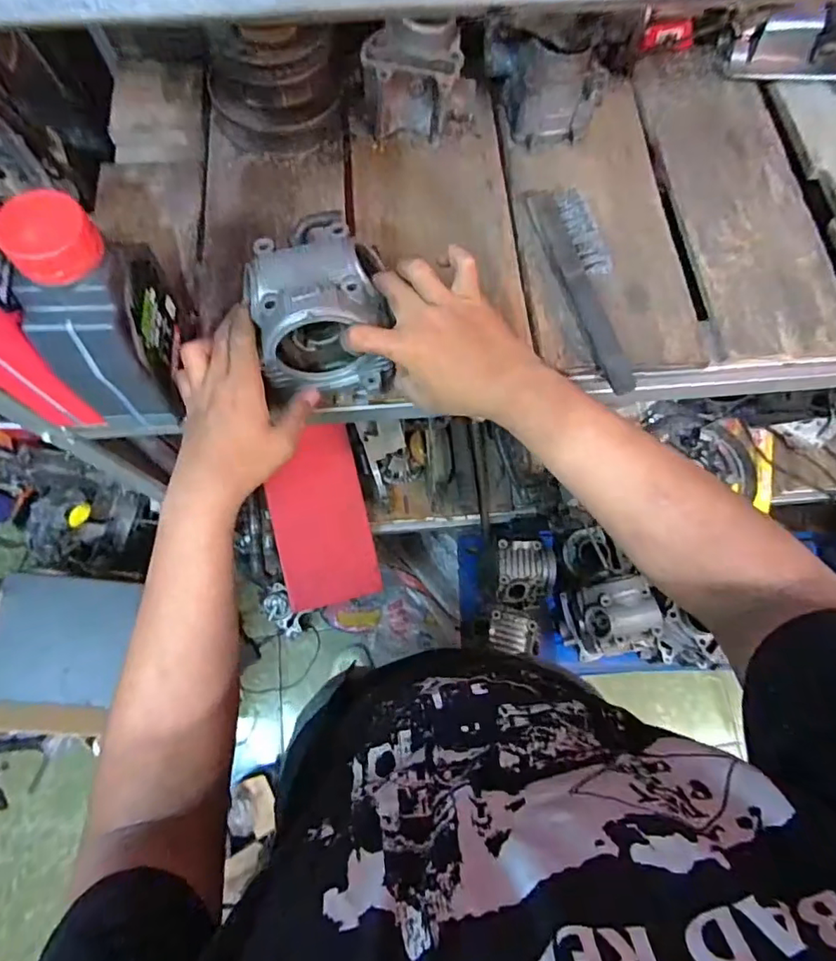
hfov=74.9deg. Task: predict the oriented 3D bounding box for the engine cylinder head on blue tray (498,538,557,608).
[{"bbox_3d":[0.198,0.176,1.020,0.101,0.073,0.114,3,73,0],"label":"engine cylinder head on blue tray"}]

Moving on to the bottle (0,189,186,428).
[{"bbox_3d":[-0.238,-0.127,0.410,0.066,0.172,0.109,-4,73,-2],"label":"bottle"}]

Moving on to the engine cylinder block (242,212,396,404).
[{"bbox_3d":[-0.084,-0.155,0.480,0.103,0.105,0.134,-8,74,-4],"label":"engine cylinder block"}]

